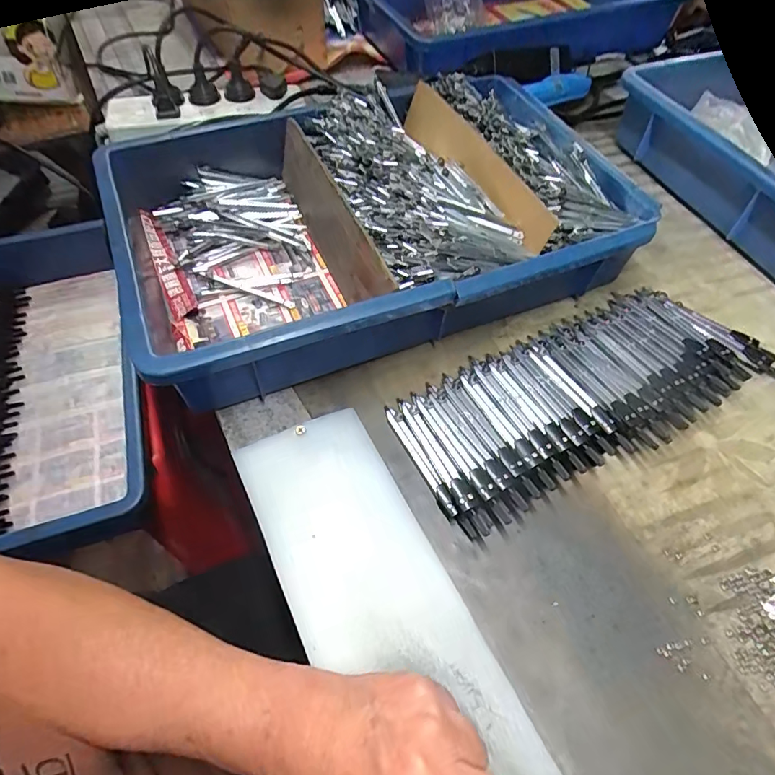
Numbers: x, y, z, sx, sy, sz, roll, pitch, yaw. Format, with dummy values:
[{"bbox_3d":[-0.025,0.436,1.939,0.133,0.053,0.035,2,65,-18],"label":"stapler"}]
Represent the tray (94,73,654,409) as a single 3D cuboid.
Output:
[{"bbox_3d":[-0.012,-0.166,0.446,0.430,0.083,0.289,-19,58,-14],"label":"tray"}]

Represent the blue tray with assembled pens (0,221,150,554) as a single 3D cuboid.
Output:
[{"bbox_3d":[-0.435,-0.015,0.544,0.272,0.083,0.380,-15,59,-13],"label":"blue tray with assembled pens"}]

